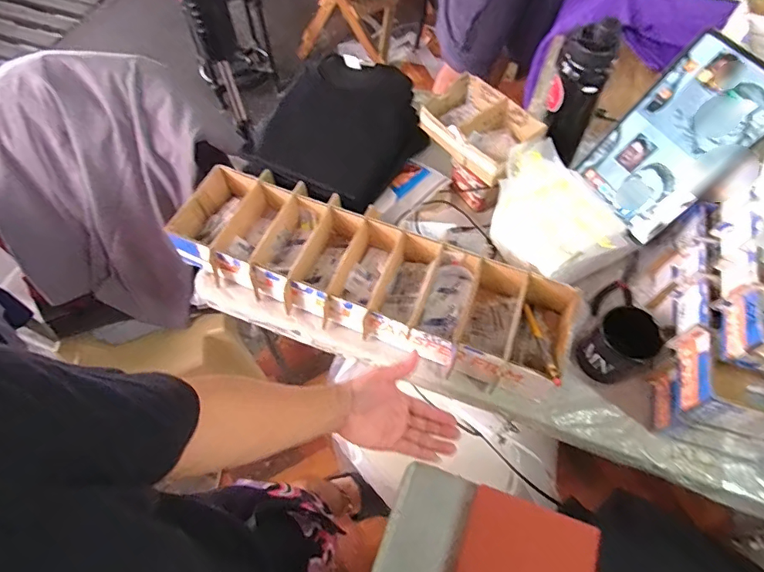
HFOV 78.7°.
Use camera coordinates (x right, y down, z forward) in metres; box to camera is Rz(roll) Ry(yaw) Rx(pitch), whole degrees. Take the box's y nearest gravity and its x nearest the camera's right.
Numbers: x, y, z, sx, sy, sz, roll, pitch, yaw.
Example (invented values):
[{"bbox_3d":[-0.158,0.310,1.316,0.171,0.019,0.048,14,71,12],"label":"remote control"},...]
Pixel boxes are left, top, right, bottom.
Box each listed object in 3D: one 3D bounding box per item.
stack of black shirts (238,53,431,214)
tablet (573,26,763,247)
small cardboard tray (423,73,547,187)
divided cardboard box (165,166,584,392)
[{"bbox_3d":[-0.072,-0.269,0.836,0.243,0.105,0.284,26,64,13],"label":"stack of black shirts"},{"bbox_3d":[0.403,-0.200,0.640,0.015,0.238,0.158,-4,53,-43],"label":"tablet"},{"bbox_3d":[0.155,-0.253,0.759,0.118,0.071,0.187,-32,66,-16],"label":"small cardboard tray"},{"bbox_3d":[-0.026,-0.008,0.727,0.603,0.093,0.202,19,63,10],"label":"divided cardboard box"}]

